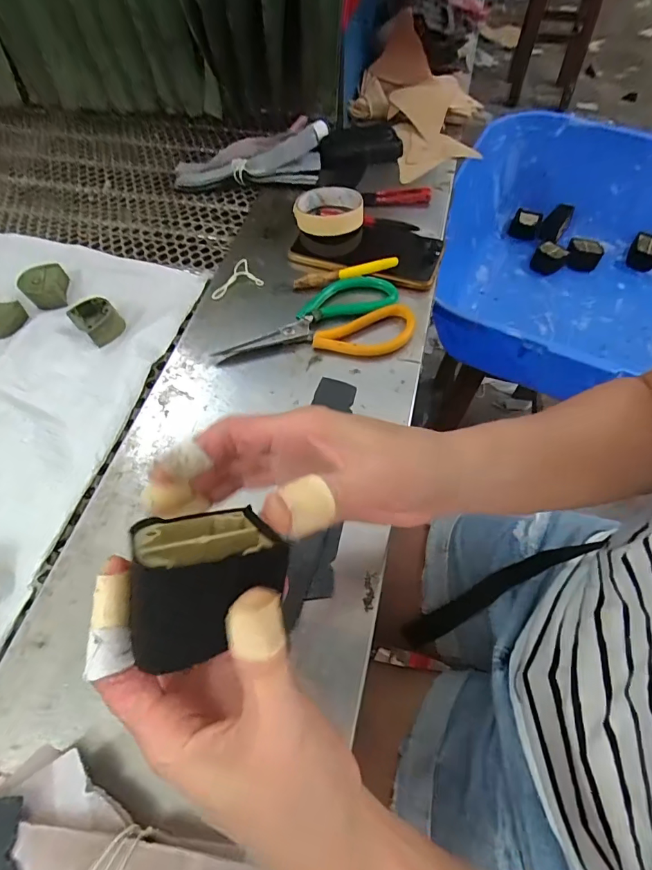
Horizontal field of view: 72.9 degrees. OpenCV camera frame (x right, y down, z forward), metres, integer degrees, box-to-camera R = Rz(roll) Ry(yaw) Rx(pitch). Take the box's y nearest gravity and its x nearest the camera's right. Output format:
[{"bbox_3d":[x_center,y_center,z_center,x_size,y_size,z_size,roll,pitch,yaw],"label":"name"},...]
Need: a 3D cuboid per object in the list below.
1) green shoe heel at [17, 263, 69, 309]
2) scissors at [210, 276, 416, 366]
[{"bbox_3d":[-0.312,-0.165,0.487,0.036,0.029,0.044,-6,60,-2],"label":"green shoe heel"},{"bbox_3d":[-0.012,-0.115,0.435,0.190,0.009,0.099,-6,60,-3],"label":"scissors"}]

